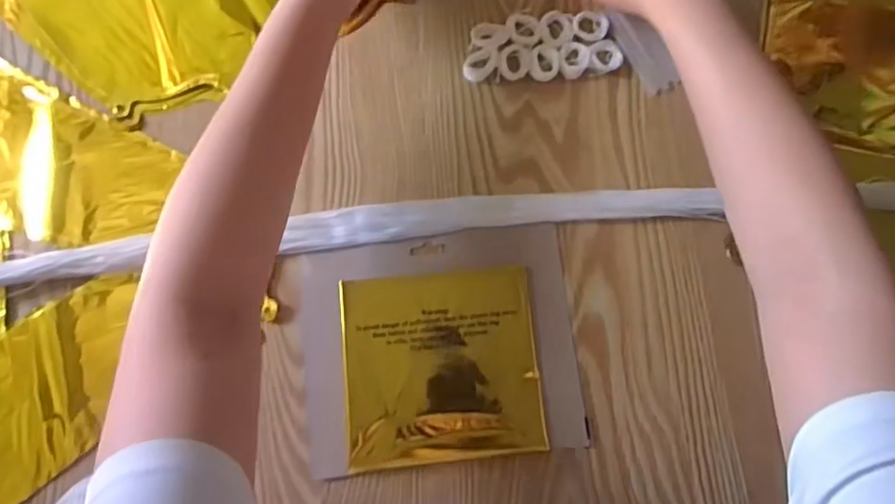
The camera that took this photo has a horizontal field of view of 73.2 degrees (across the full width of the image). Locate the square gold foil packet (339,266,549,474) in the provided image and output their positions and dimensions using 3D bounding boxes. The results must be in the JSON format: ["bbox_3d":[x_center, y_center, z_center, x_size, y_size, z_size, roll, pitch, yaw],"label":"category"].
[{"bbox_3d":[-0.004,0.081,0.429,0.135,0.007,0.132,-6,81,-1],"label":"square gold foil packet"}]

